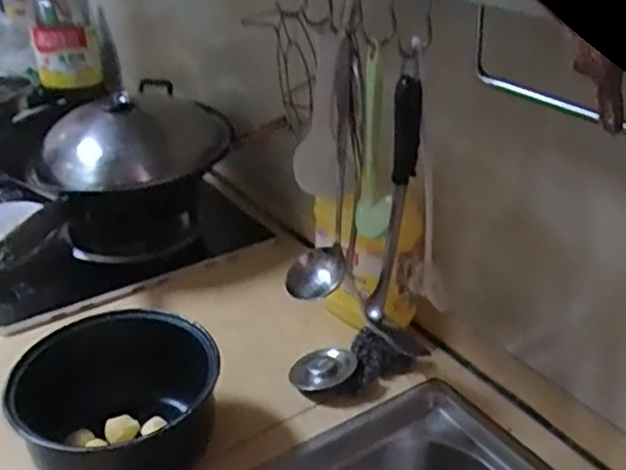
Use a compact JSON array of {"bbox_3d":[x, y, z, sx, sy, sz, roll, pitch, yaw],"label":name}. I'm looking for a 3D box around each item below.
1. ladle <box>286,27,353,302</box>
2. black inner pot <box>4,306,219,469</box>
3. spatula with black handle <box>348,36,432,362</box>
[{"bbox_3d":[0.006,-0.057,0.663,0.071,0.253,0.055,-1,30,0],"label":"ladle"},{"bbox_3d":[-0.203,0.185,0.708,0.206,0.116,0.182,-12,31,-17],"label":"black inner pot"},{"bbox_3d":[0.076,-0.009,0.616,0.067,0.315,0.044,-25,37,-35],"label":"spatula with black handle"}]

